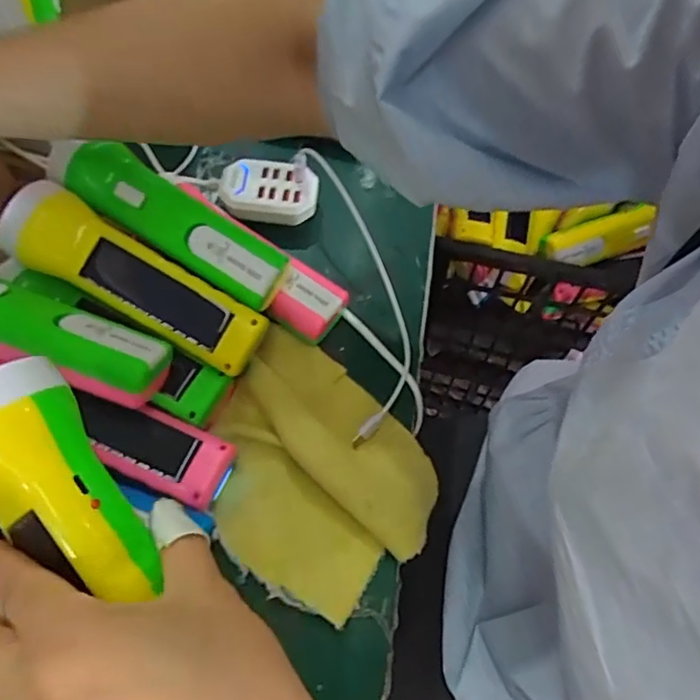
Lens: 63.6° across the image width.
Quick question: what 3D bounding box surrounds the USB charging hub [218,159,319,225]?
[{"bbox_3d":[-0.064,-0.128,0.446,0.075,0.022,0.049,5,62,1],"label":"USB charging hub"}]

